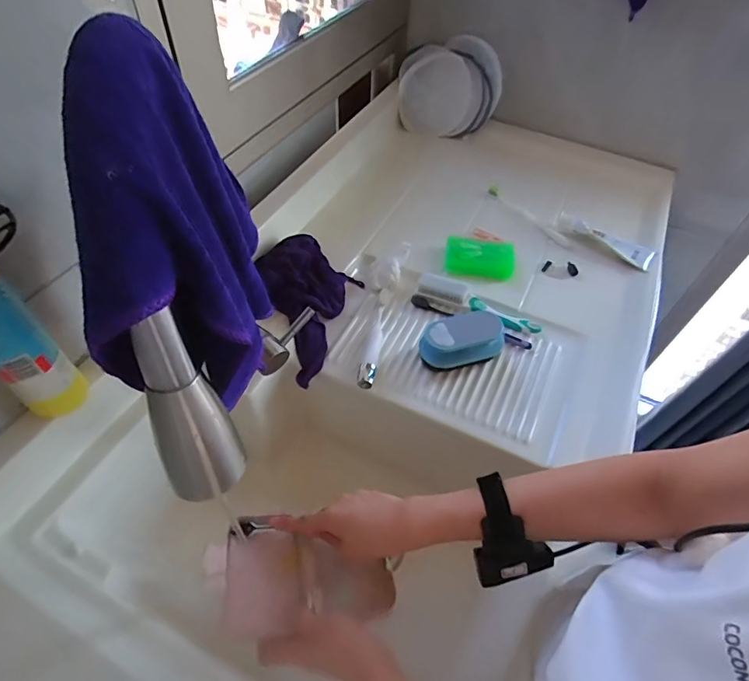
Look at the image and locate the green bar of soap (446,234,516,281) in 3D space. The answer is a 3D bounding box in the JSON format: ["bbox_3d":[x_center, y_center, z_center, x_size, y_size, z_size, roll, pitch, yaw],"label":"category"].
[{"bbox_3d":[0.167,-0.133,0.731,0.106,0.027,0.063,13,51,6],"label":"green bar of soap"}]

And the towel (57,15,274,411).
[{"bbox_3d":[-0.112,-0.051,0.285,0.065,0.214,0.150,-1,52,-5],"label":"towel"}]

